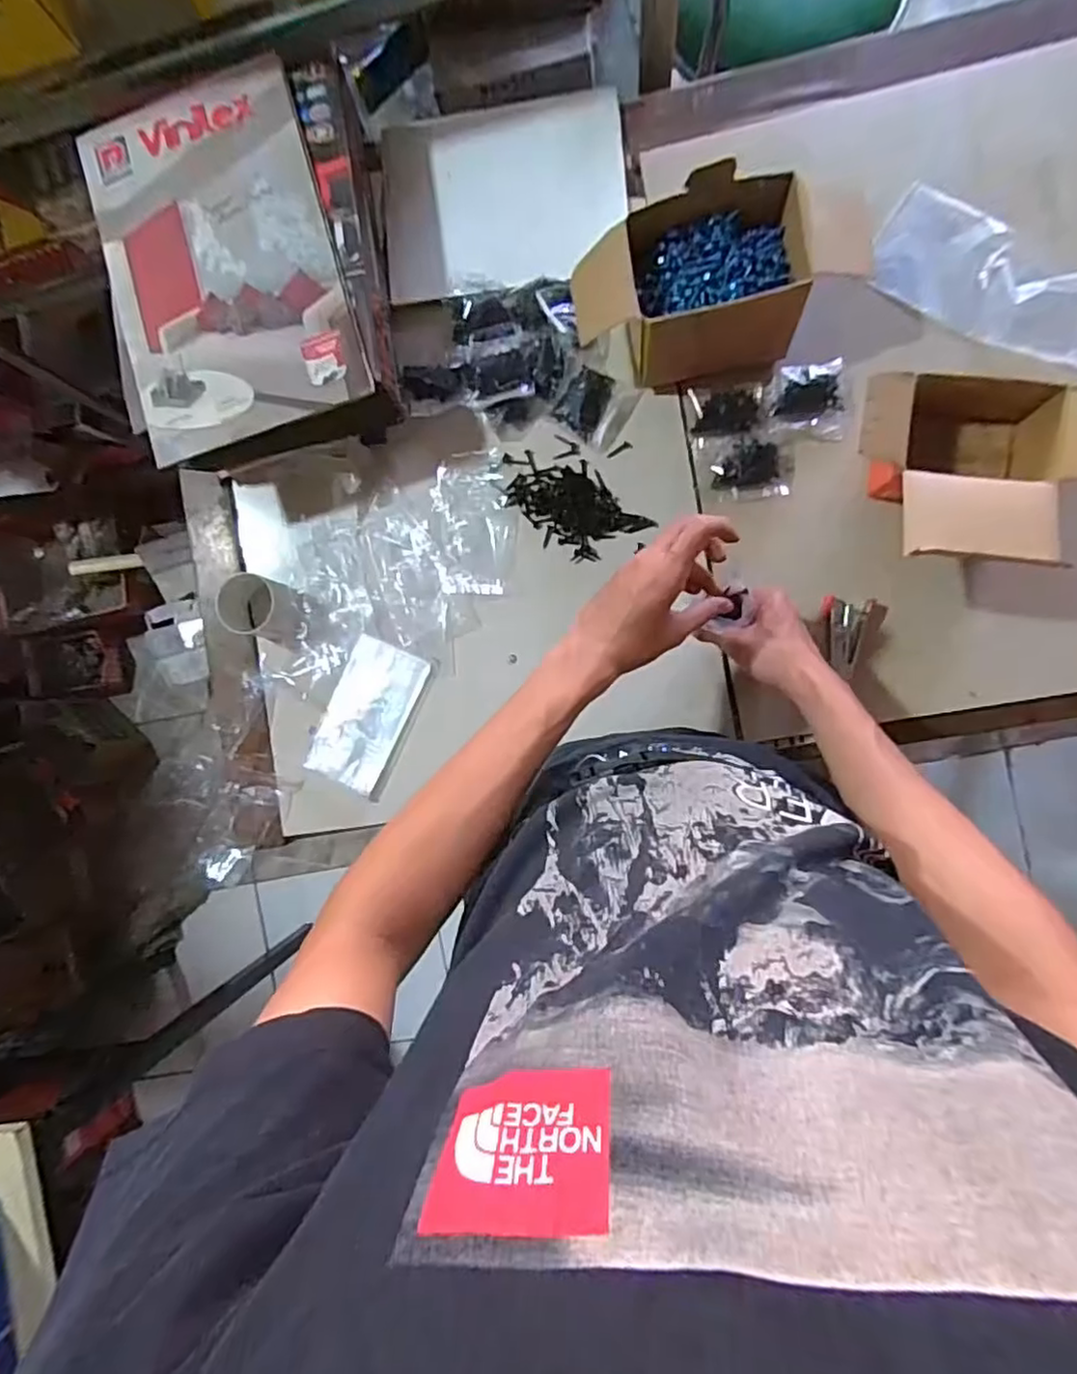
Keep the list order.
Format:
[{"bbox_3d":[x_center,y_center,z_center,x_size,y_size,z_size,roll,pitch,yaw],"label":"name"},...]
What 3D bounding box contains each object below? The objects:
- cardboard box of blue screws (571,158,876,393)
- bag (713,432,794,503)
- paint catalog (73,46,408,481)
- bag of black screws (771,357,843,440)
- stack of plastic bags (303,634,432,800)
[{"bbox_3d":[0.161,-0.361,0.597,0.245,0.109,0.130,-6,89,7],"label":"cardboard box of blue screws"},{"bbox_3d":[0.206,-0.213,0.622,0.078,0.034,0.060,-3,89,7],"label":"bag"},{"bbox_3d":[-0.273,-0.377,0.616,0.239,0.085,0.340,-10,89,7],"label":"paint catalog"},{"bbox_3d":[0.257,-0.275,0.621,0.067,0.025,0.069,4,90,7],"label":"bag of black screws"},{"bbox_3d":[-0.176,0.030,0.670,0.079,0.012,0.150,25,93,6],"label":"stack of plastic bags"}]

